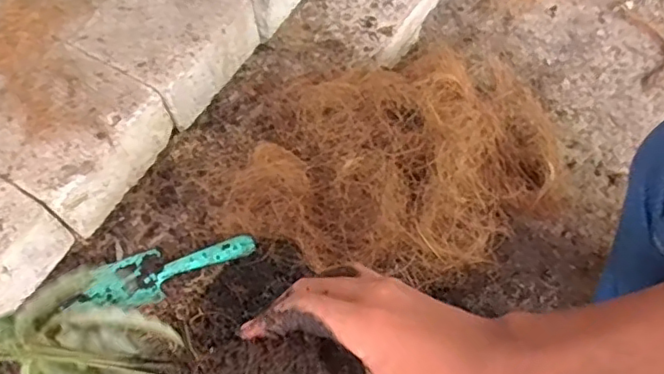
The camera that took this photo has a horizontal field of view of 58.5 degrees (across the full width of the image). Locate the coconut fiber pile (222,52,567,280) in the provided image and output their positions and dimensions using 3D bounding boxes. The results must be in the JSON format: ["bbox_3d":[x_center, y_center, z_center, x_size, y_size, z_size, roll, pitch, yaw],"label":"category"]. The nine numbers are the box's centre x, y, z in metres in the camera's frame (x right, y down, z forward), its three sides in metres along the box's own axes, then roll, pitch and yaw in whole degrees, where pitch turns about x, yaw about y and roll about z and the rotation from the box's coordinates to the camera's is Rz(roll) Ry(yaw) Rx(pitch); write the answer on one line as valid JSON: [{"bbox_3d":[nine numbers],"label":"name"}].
[{"bbox_3d":[0.091,-0.038,0.791,0.451,0.132,0.282,-1,60,4],"label":"coconut fiber pile"}]

